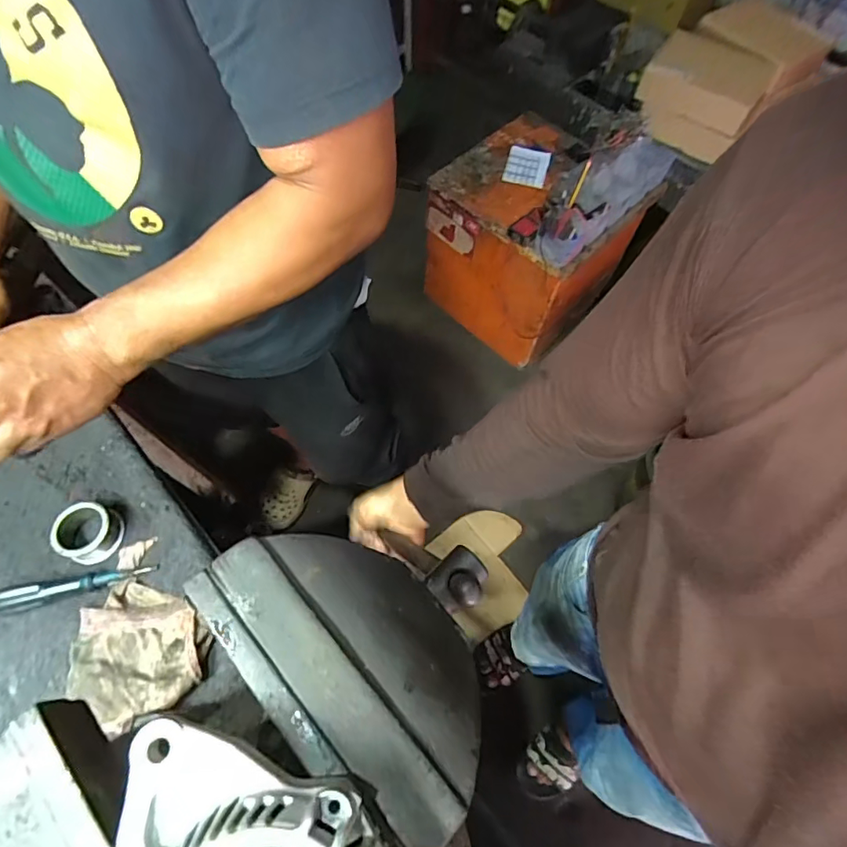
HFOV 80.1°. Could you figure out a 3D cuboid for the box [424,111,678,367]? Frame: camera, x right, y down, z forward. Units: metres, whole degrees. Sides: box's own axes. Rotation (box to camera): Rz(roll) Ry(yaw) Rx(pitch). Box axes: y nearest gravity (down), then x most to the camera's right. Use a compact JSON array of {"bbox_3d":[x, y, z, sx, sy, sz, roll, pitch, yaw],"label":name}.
[{"bbox_3d":[0.329,-0.564,1.554,0.500,0.483,0.491,34,67,13],"label":"box"}]

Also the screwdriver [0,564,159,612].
[{"bbox_3d":[-0.377,0.172,0.541,0.158,0.030,0.022,-14,66,-10],"label":"screwdriver"}]

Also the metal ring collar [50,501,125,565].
[{"bbox_3d":[-0.377,0.121,0.565,0.055,0.039,0.062,24,65,8],"label":"metal ring collar"}]

